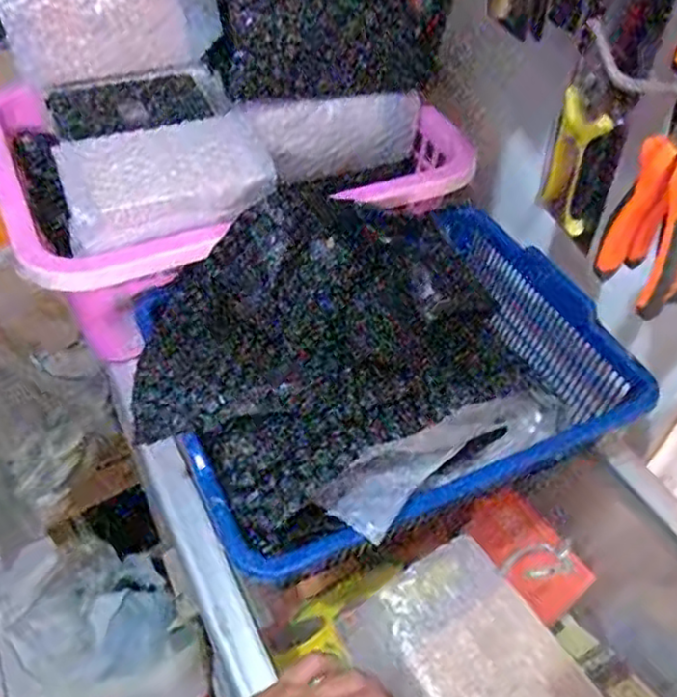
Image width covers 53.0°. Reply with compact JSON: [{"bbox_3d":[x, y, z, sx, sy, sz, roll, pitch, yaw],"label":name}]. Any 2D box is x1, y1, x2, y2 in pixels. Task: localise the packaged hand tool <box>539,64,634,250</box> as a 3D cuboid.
[{"bbox_3d":[0.179,-0.138,0.503,0.016,0.137,0.062,-23,53,-20],"label":"packaged hand tool"}]

